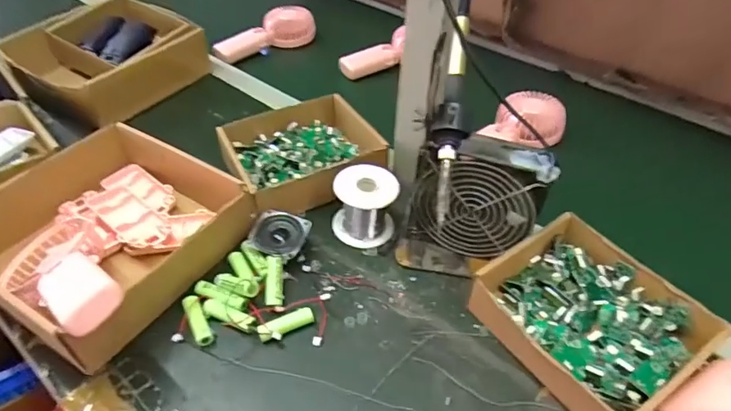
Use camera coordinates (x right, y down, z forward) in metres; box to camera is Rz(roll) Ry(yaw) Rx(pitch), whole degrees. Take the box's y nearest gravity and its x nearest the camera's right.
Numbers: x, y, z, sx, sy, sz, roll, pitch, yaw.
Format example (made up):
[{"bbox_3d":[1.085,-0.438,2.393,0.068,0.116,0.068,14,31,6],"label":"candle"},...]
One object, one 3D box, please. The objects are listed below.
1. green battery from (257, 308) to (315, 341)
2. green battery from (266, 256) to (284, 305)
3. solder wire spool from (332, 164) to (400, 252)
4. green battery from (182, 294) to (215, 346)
[{"bbox_3d":[-0.072,0.110,0.455,0.052,0.013,0.016,-24,51,-21],"label":"green battery"},{"bbox_3d":[-0.088,0.073,0.480,0.017,0.015,0.049,-1,69,-2],"label":"green battery"},{"bbox_3d":[-0.001,-0.002,0.529,0.063,0.064,0.058,0,47,0],"label":"solder wire spool"},{"bbox_3d":[-0.155,0.107,0.457,0.016,0.018,0.049,-23,51,-21],"label":"green battery"}]

